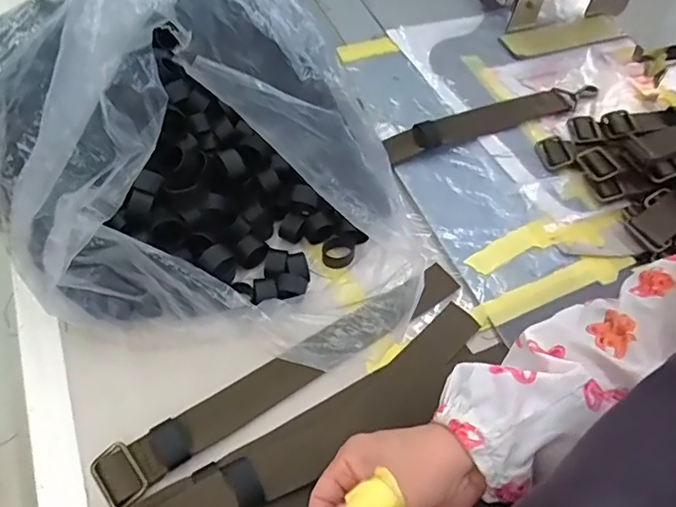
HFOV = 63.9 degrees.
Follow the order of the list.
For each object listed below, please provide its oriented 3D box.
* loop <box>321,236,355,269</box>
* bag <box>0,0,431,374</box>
[{"bbox_3d":[0.000,-0.001,0.515,0.030,0.011,0.028,3,55,-4],"label":"loop"},{"bbox_3d":[-0.049,-0.065,0.406,0.257,0.238,0.207,11,55,2],"label":"bag"}]

